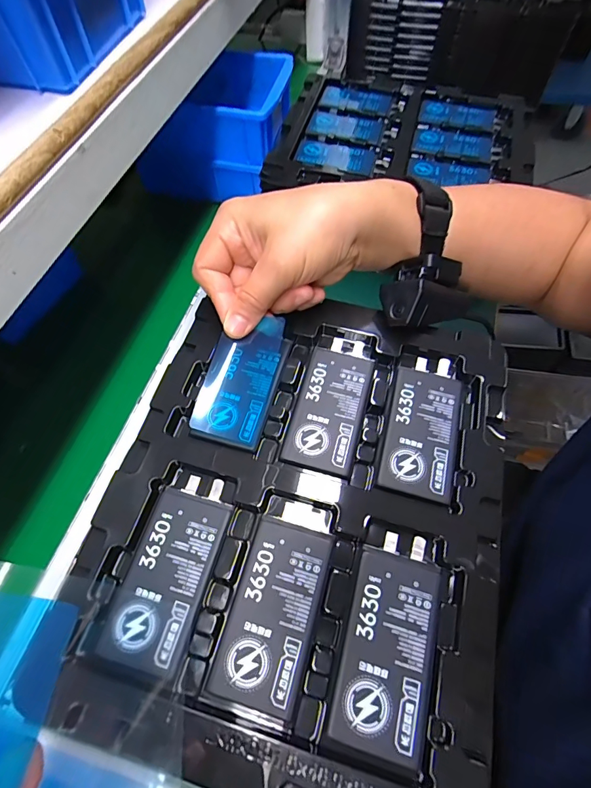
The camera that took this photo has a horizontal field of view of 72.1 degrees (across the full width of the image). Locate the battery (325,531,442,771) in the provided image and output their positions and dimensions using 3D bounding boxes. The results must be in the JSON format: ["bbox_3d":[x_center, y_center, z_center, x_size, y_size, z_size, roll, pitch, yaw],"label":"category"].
[{"bbox_3d":[0.047,0.119,0.201,0.043,0.004,0.094,14,64,10],"label":"battery"}]

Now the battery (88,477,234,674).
[{"bbox_3d":[-0.067,0.090,0.216,0.044,0.004,0.094,15,64,10],"label":"battery"}]

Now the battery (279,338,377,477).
[{"bbox_3d":[0.024,0.004,0.264,0.043,0.005,0.094,14,64,10],"label":"battery"}]

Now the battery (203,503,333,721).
[{"bbox_3d":[-0.010,0.104,0.210,0.043,0.004,0.094,13,64,10],"label":"battery"}]

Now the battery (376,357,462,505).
[{"bbox_3d":[0.081,0.017,0.257,0.042,0.005,0.095,13,64,9],"label":"battery"}]

